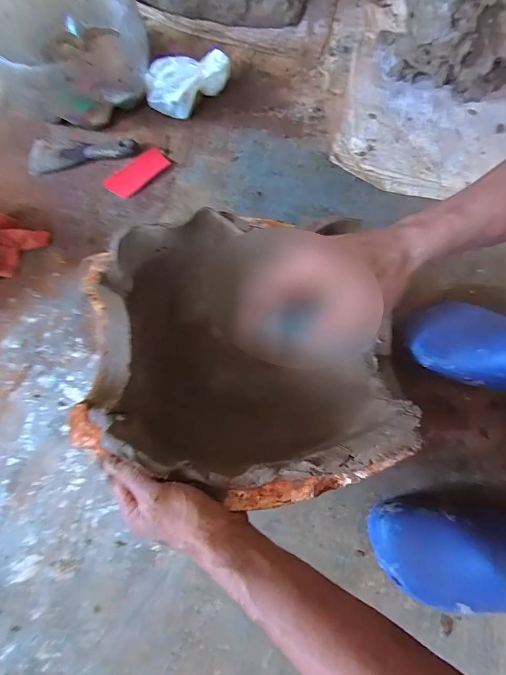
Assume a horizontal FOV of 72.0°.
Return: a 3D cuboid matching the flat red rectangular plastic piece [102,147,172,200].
[{"bbox_3d":[-0.194,-0.276,0.586,0.108,0.008,0.052,-40,78,-10],"label":"flat red rectangular plastic piece"}]

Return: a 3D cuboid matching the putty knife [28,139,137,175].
[{"bbox_3d":[-0.290,-0.310,0.589,0.188,0.023,0.062,2,75,1],"label":"putty knife"}]

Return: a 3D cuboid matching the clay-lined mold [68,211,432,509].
[{"bbox_3d":[-0.008,0.033,0.378,0.328,0.125,0.258,2,75,1],"label":"clay-lined mold"}]

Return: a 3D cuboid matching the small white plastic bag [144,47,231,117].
[{"bbox_3d":[-0.119,-0.427,0.597,0.140,0.071,0.096,17,75,5],"label":"small white plastic bag"}]

